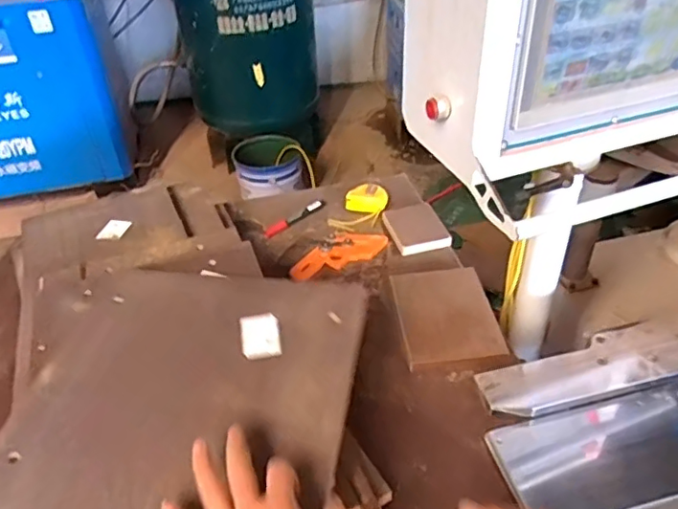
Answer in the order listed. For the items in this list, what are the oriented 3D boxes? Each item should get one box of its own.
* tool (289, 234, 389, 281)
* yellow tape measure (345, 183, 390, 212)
[{"bbox_3d":[-0.004,-0.005,1.020,0.178,0.014,0.082,-17,41,-16],"label":"tool"},{"bbox_3d":[0.055,-0.111,1.129,0.078,0.032,0.052,7,40,13],"label":"yellow tape measure"}]

